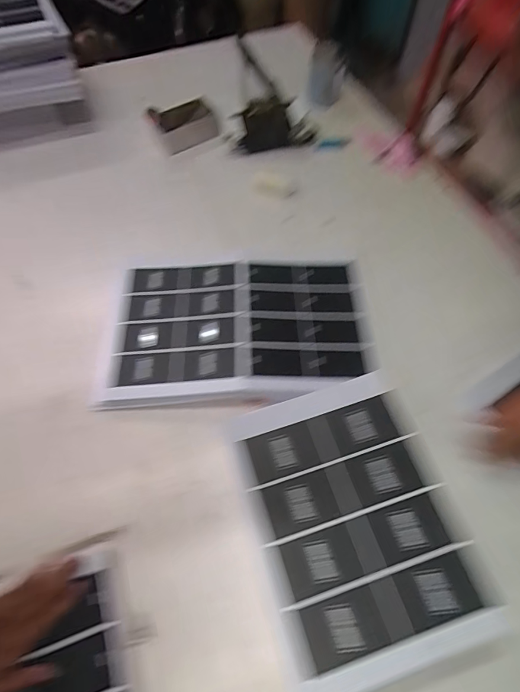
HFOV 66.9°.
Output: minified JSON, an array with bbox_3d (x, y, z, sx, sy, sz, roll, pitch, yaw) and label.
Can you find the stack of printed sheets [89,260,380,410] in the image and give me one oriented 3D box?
[{"bbox_3d":[-0.040,-0.042,0.733,0.484,0.044,0.313,-2,61,0],"label":"stack of printed sheets"}]

